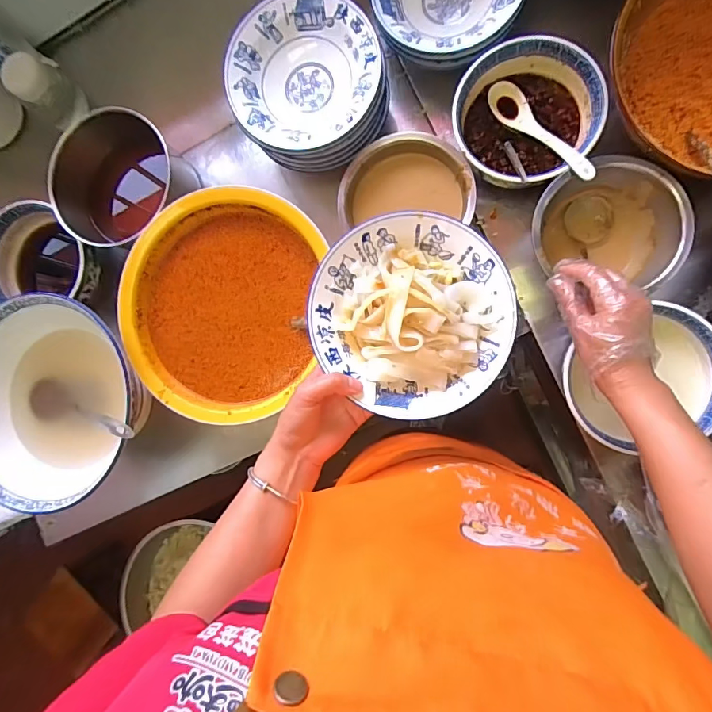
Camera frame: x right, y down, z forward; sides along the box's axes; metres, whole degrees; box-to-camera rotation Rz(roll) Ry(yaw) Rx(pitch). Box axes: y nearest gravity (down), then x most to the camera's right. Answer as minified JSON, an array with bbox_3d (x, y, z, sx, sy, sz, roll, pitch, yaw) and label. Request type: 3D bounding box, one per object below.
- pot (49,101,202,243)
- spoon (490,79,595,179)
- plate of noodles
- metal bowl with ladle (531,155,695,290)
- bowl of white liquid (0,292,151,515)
[{"bbox_3d":[-0.354,-0.271,0.688,0.192,0.115,0.164,-24,84,8],"label":"pot"},{"bbox_3d":[0.237,-0.289,0.572,0.038,0.026,0.190,-33,64,7],"label":"spoon"},{"bbox_3d":[0.054,-0.043,0.438,0.195,0.039,0.187,0,88,9],"label":"plate of noodles"},{"bbox_3d":[0.316,-0.159,0.573,0.176,0.075,0.162,14,90,10],"label":"metal bowl with ladle"},{"bbox_3d":[-0.432,0.064,0.656,0.287,0.108,0.280,0,88,9],"label":"bowl of white liquid"}]

